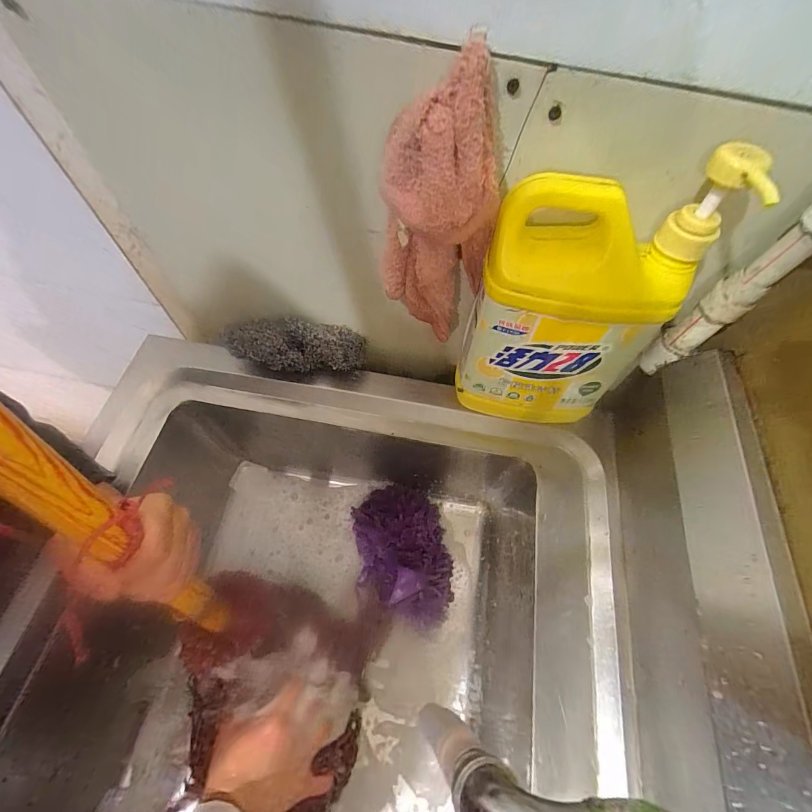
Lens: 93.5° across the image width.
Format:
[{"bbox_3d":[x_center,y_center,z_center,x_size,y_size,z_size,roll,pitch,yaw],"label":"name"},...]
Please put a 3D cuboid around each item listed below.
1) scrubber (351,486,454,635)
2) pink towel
[{"bbox_3d":[-0.006,0.204,0.540,0.128,0.058,0.179,-8,63,-7],"label":"scrubber"},{"bbox_3d":[0.024,-0.134,0.296,0.060,0.204,0.078,-40,71,-20],"label":"pink towel"}]

